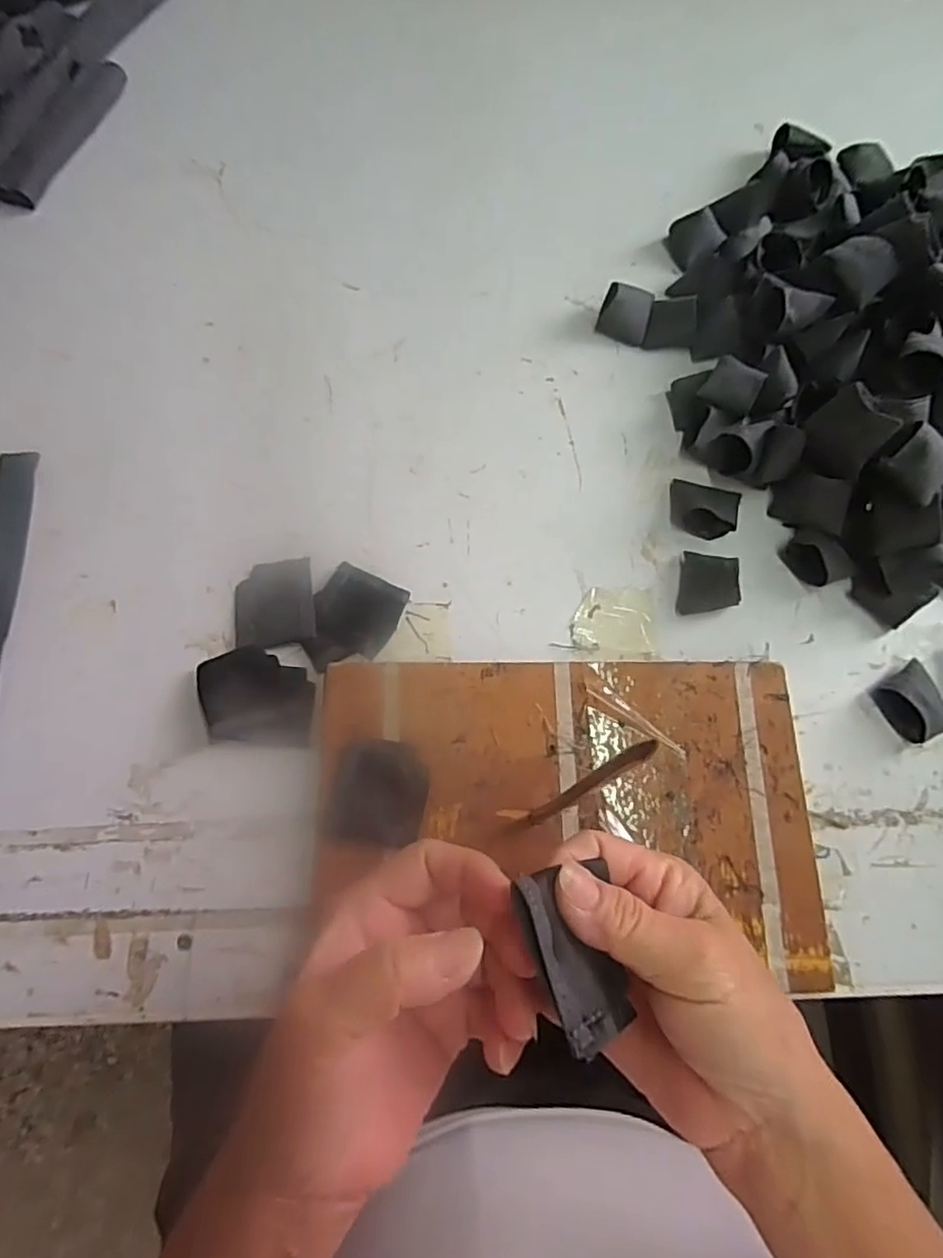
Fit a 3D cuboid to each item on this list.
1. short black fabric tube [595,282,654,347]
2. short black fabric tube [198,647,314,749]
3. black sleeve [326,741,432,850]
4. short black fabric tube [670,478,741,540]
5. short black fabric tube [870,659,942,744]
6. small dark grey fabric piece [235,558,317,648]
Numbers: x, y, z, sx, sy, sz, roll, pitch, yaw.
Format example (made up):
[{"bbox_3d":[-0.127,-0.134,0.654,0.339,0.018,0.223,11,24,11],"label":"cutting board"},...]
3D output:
[{"bbox_3d":[0.113,-0.232,0.466,0.036,0.025,0.036,16,72,3],"label":"short black fabric tube"},{"bbox_3d":[-0.127,0.039,0.379,0.066,0.007,0.057,2,72,-1],"label":"short black fabric tube"},{"bbox_3d":[-0.051,0.092,0.361,0.051,0.008,0.055,8,72,1],"label":"black sleeve"},{"bbox_3d":[0.154,-0.081,0.421,0.046,0.015,0.038,19,72,4],"label":"short black fabric tube"},{"bbox_3d":[0.269,0.045,0.383,0.035,0.021,0.043,-29,75,-11],"label":"short black fabric tube"},{"bbox_3d":[-0.122,-0.016,0.395,0.049,0.004,0.054,-6,72,-4],"label":"small dark grey fabric piece"}]

